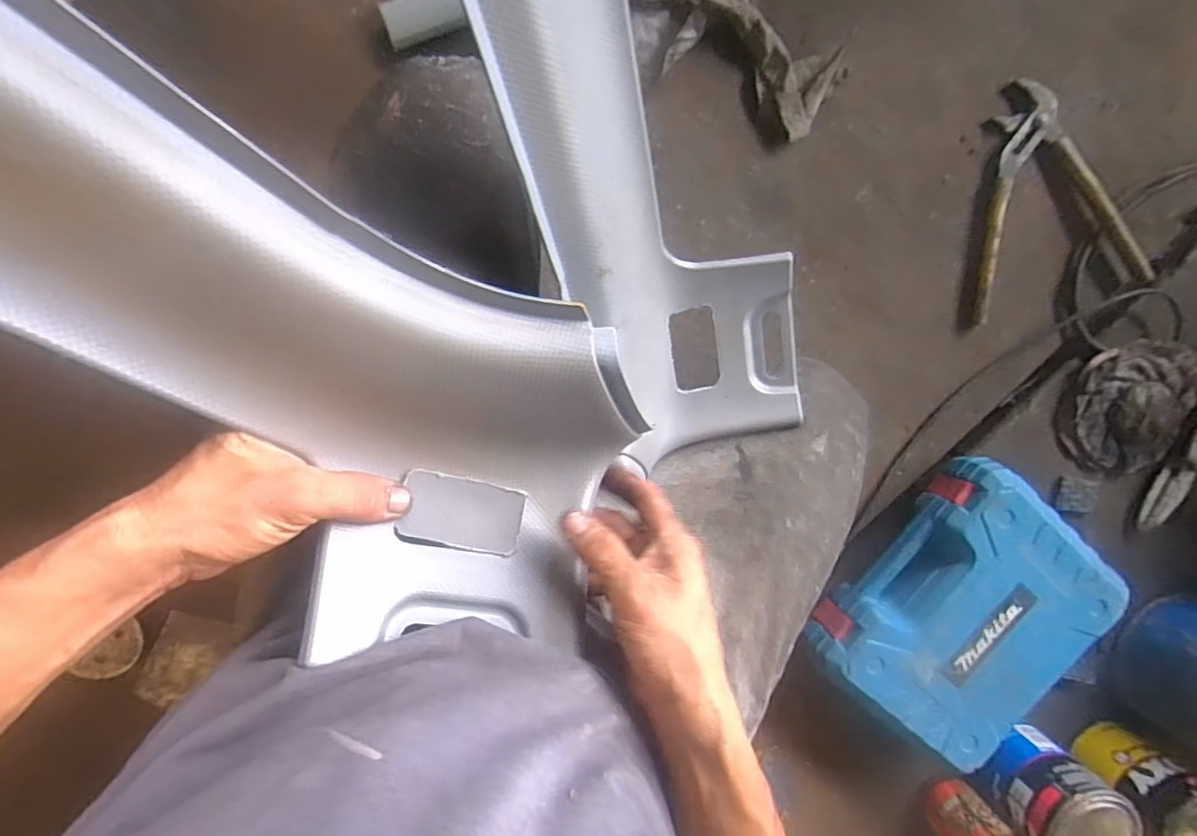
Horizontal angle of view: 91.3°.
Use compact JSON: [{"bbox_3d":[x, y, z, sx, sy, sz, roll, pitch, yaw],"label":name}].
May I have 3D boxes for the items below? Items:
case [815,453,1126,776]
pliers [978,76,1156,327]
[{"bbox_3d":[0.400,0.214,0.651,0.239,0.085,0.277,40,93,-11],"label":"case"},{"bbox_3d":[0.464,-0.234,0.613,0.178,0.032,0.229,-18,101,-4],"label":"pliers"}]

